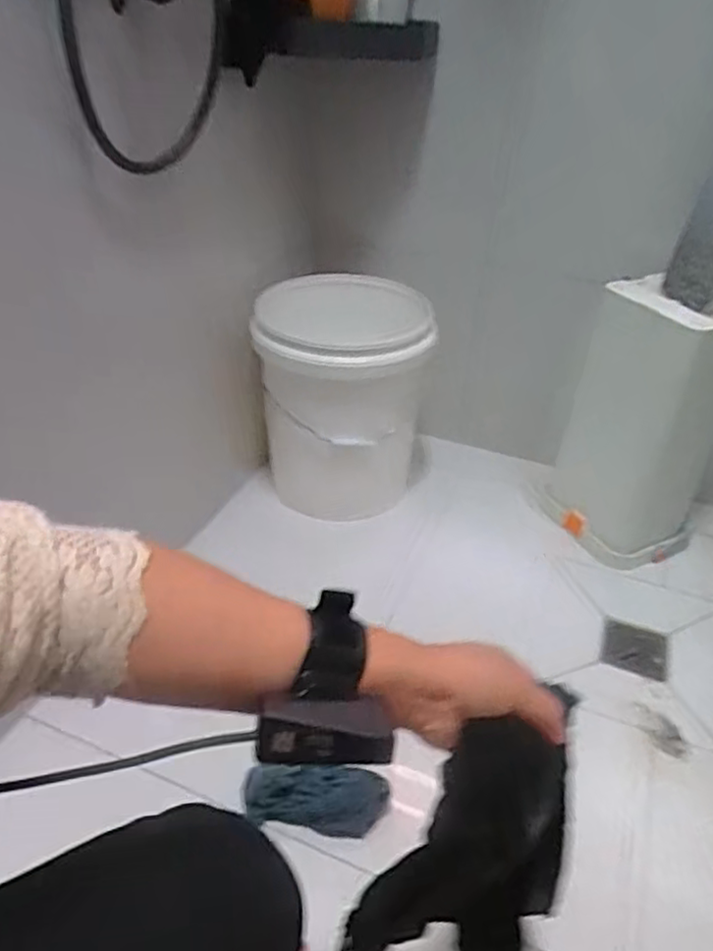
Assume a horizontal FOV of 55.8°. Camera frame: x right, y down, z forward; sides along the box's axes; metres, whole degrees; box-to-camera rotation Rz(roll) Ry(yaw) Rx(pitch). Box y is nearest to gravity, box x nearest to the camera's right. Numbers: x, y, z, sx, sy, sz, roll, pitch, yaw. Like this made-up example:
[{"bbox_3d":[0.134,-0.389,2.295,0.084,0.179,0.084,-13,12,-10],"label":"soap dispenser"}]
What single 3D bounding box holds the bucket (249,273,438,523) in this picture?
[{"bbox_3d":[-0.023,-0.138,1.219,0.270,0.357,0.271,1,36,0],"label":"bucket"}]

